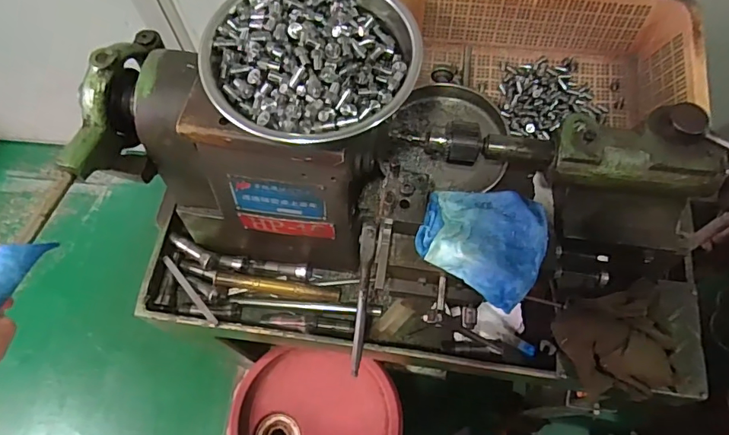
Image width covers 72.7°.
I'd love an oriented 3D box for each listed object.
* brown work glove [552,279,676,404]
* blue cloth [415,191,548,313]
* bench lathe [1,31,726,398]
[{"bbox_3d":[0.296,0.143,0.566,0.139,0.053,0.120,-13,67,-5],"label":"brown work glove"},{"bbox_3d":[0.110,0.013,0.446,0.108,0.029,0.099,28,70,13],"label":"blue cloth"},{"bbox_3d":[0.062,0.007,0.544,0.668,0.284,0.268,4,66,3],"label":"bench lathe"}]

